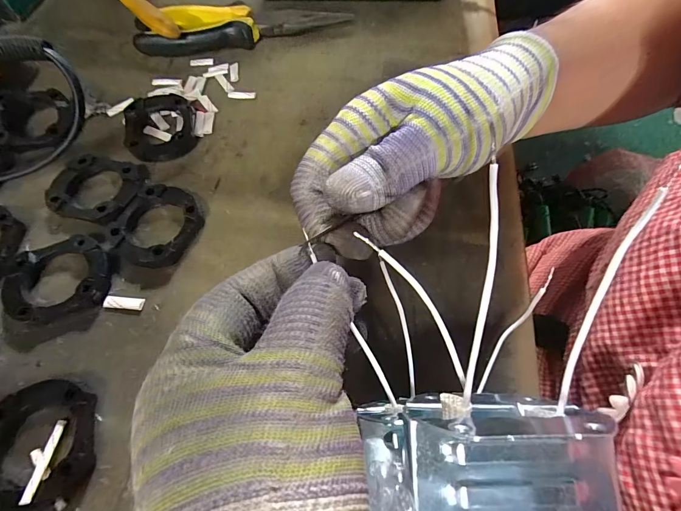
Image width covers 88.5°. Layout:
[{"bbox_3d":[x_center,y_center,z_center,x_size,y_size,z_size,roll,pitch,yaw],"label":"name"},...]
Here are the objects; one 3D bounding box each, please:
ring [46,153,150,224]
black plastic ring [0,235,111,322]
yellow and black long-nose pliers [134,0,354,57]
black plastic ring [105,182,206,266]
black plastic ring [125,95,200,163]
[{"bbox_3d":[-0.168,-0.049,0.245,0.055,0.013,0.054,1,64,-1],"label":"ring"},{"bbox_3d":[-0.173,0.015,0.214,0.060,0.012,0.049,-21,67,-11],"label":"black plastic ring"},{"bbox_3d":[-0.084,-0.205,0.316,0.184,0.021,0.043,-7,65,-5],"label":"yellow and black long-nose pliers"},{"bbox_3d":[-0.122,-0.021,0.233,0.051,0.013,0.056,1,64,-1],"label":"black plastic ring"},{"bbox_3d":[-0.140,-0.101,0.269,0.049,0.016,0.058,-14,66,-8],"label":"black plastic ring"}]

